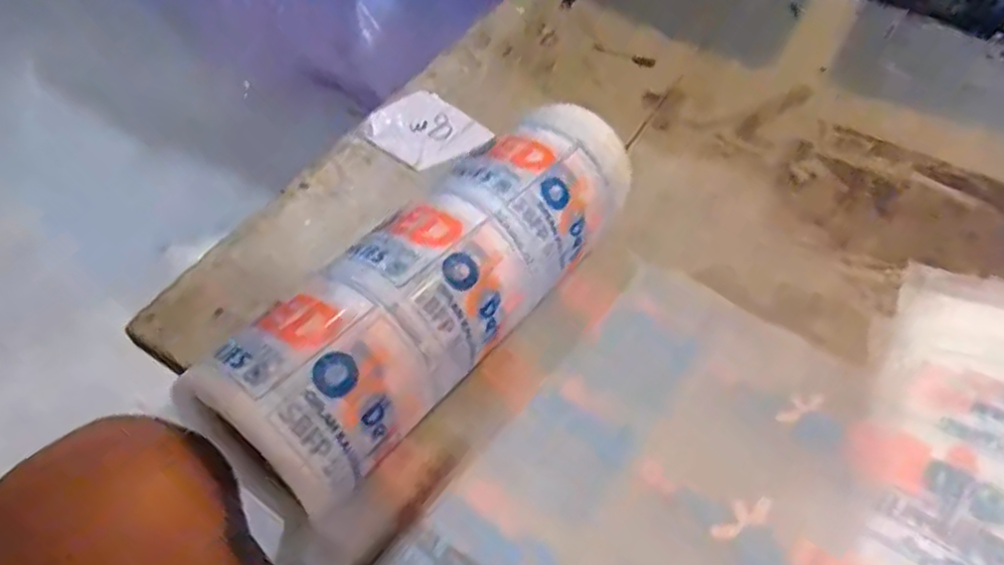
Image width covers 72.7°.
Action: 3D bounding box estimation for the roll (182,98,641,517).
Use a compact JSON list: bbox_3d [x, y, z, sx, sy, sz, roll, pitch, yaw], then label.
[{"bbox_3d":[-0.030,0.001,0.466,0.101,0.109,0.355,35,59,21],"label":"roll"}]

